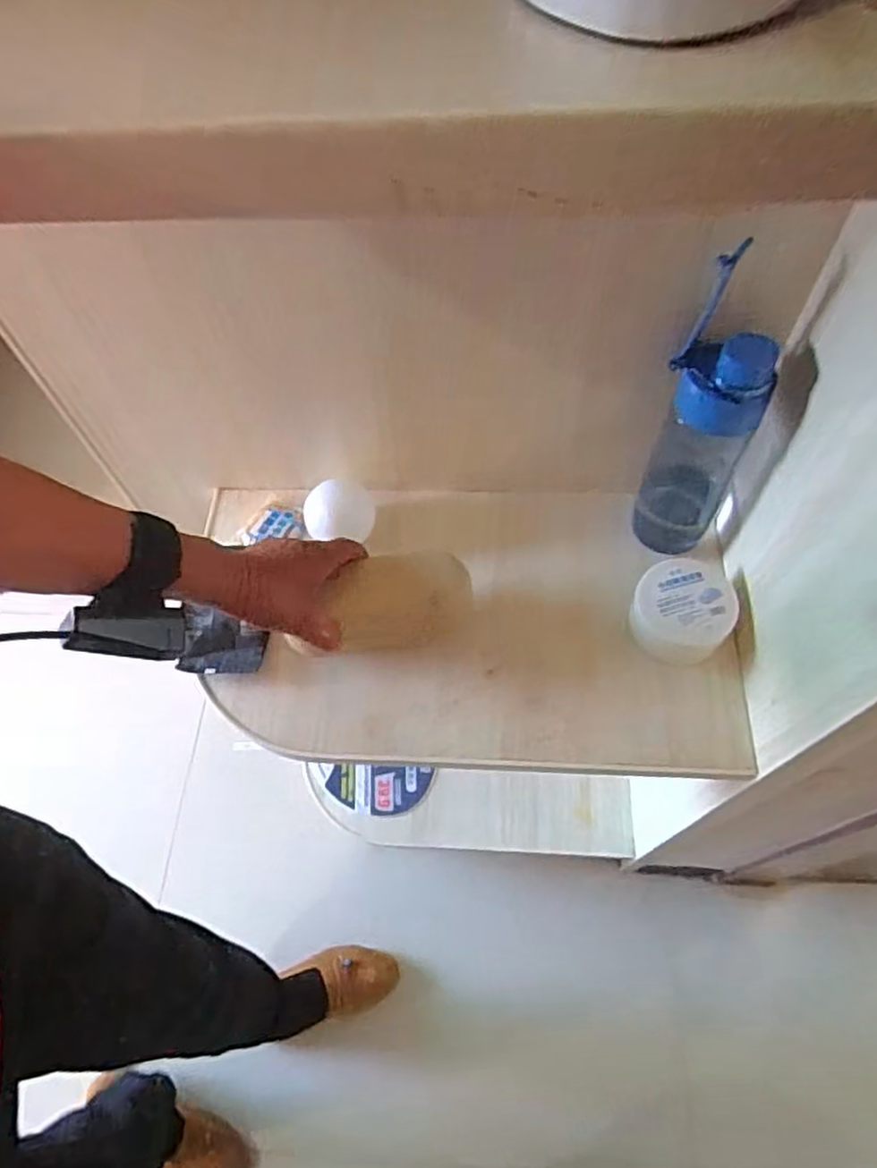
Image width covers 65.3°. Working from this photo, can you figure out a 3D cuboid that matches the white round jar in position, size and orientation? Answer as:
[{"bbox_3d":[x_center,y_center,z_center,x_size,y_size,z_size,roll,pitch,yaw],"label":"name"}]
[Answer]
[{"bbox_3d":[0.208,0.023,0.588,0.079,0.049,0.080,-1,61,2],"label":"white round jar"}]

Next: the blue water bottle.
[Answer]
[{"bbox_3d":[0.212,-0.120,0.549,0.076,0.253,0.057,28,66,17],"label":"blue water bottle"}]

